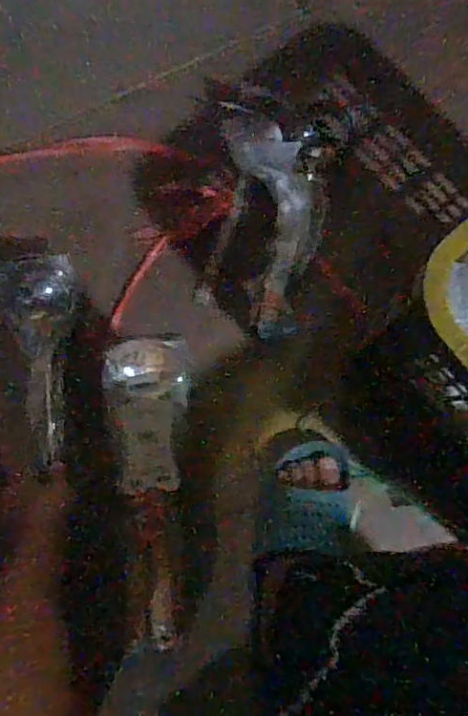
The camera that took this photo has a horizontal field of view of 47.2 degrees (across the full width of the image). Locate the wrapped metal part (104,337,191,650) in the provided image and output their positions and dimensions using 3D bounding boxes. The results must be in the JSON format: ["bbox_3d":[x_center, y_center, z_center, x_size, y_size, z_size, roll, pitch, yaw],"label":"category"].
[{"bbox_3d":[-0.094,0.145,0.651,0.100,0.059,0.352,-8,81,-1],"label":"wrapped metal part"}]

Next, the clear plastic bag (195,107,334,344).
[{"bbox_3d":[0.043,-0.188,0.714,0.152,0.053,0.306,6,81,1],"label":"clear plastic bag"}]

